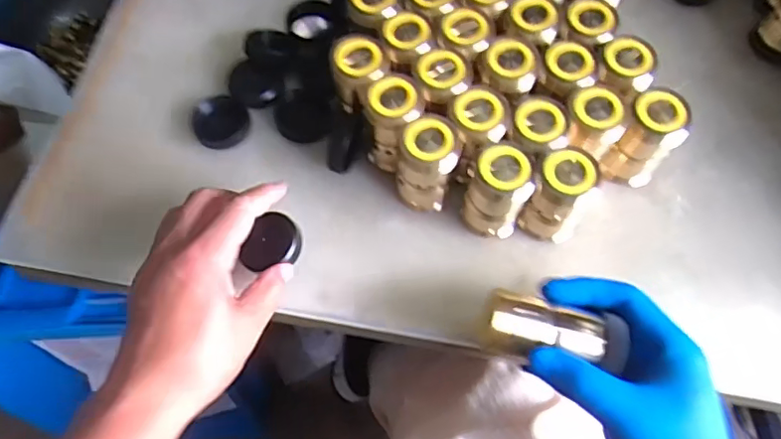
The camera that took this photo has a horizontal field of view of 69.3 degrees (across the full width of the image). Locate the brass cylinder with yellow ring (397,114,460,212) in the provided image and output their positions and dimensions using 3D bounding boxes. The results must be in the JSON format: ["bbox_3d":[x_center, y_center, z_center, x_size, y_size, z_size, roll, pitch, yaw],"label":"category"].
[{"bbox_3d":[0.025,-0.036,0.403,0.037,0.079,0.036,4,66,1],"label":"brass cylinder with yellow ring"}]

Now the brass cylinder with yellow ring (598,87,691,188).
[{"bbox_3d":[0.183,-0.055,0.408,0.038,0.083,0.038,0,66,-1],"label":"brass cylinder with yellow ring"}]

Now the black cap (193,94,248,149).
[{"bbox_3d":[-0.133,-0.077,0.446,0.042,0.012,0.040,0,66,-1],"label":"black cap"}]

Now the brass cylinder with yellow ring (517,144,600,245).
[{"bbox_3d":[0.116,-0.013,0.394,0.036,0.083,0.037,0,66,-1],"label":"brass cylinder with yellow ring"}]

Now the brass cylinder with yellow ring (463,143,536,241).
[{"bbox_3d":[0.075,-0.017,0.392,0.038,0.078,0.038,0,66,-1],"label":"brass cylinder with yellow ring"}]

